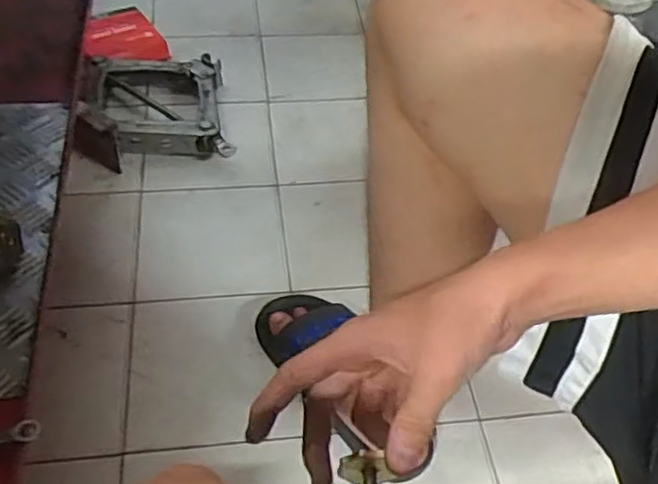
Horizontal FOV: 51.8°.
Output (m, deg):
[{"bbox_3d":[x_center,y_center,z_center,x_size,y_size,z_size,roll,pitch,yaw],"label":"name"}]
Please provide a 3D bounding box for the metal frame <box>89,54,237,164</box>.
[{"bbox_3d":[-0.261,-0.208,1.042,0.202,0.065,0.208,-6,50,-9],"label":"metal frame"}]

